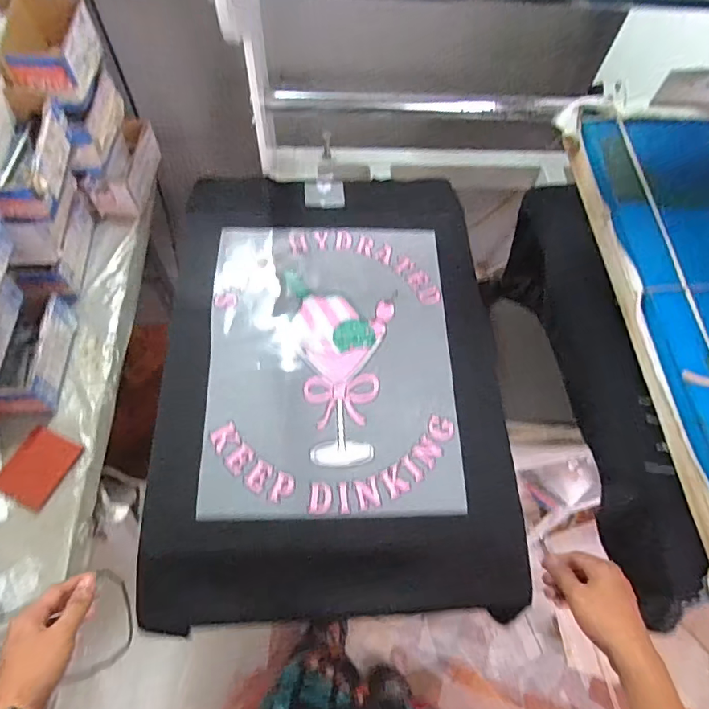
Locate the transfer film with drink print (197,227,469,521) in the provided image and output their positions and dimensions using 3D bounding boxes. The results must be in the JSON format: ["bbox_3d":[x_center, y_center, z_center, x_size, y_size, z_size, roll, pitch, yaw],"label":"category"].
[{"bbox_3d":[-0.029,-0.004,0.590,0.291,0.008,0.388,0,62,-4],"label":"transfer film with drink print"}]

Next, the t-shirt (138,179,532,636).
[{"bbox_3d":[-0.027,0.007,0.617,0.395,0.070,0.581,-1,62,-5],"label":"t-shirt"}]

